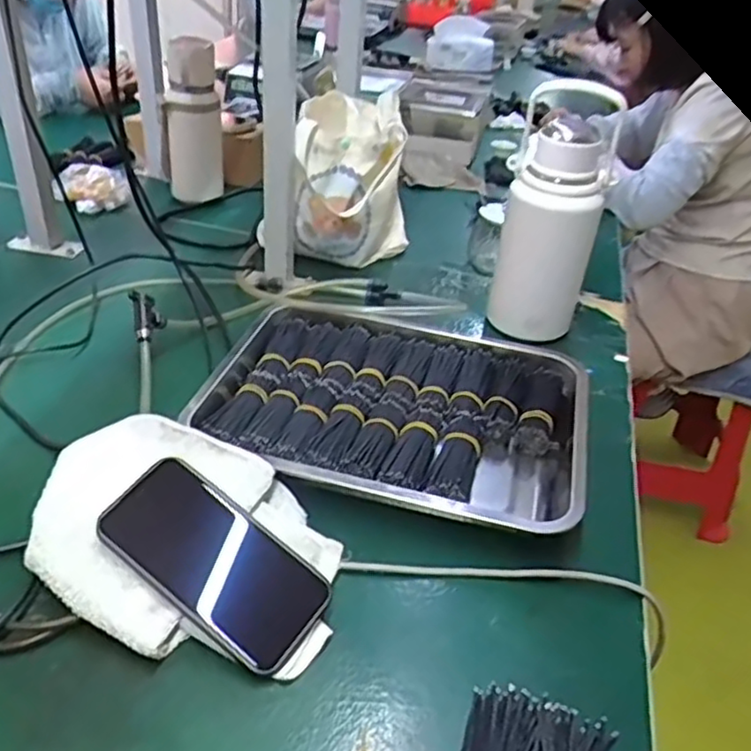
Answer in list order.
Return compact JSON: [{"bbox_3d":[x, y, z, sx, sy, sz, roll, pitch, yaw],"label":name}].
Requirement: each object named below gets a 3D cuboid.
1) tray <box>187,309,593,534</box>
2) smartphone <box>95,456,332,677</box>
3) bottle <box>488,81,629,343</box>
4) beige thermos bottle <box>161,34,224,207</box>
[{"bbox_3d":[0.021,0.021,0.663,0.347,0.054,0.275,12,38,9],"label":"tray"},{"bbox_3d":[-0.114,0.132,0.485,0.161,0.012,0.078,37,58,9],"label":"smartphone"},{"bbox_3d":[0.205,-0.189,0.792,0.102,0.278,0.142,13,36,10],"label":"bottle"},{"bbox_3d":[-0.271,-0.370,1.022,0.087,0.238,0.069,-5,39,-14],"label":"beige thermos bottle"}]

